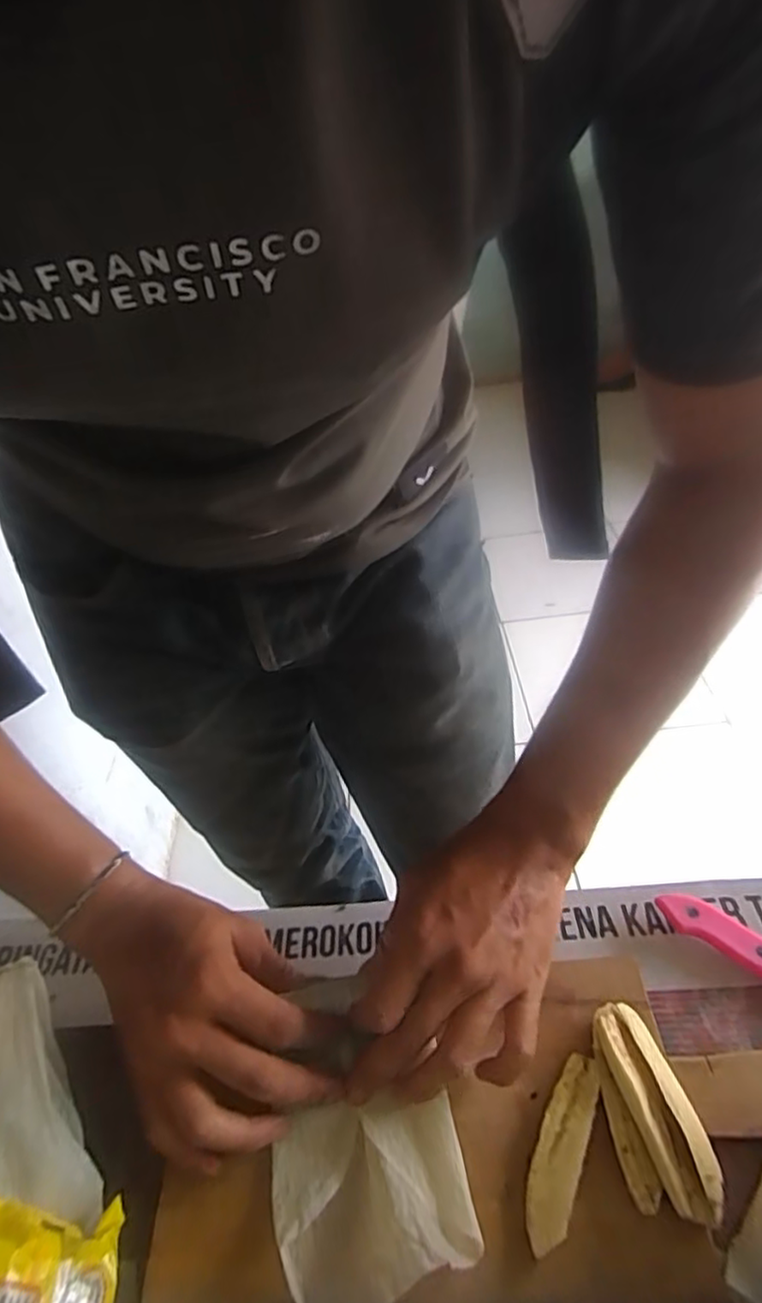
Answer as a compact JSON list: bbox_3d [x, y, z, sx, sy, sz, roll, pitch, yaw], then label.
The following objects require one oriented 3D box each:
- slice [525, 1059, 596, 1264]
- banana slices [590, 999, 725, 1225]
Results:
[{"bbox_3d":[0.086,0.234,0.307,0.020,0.004,0.080,15,47,23],"label":"slice"},{"bbox_3d":[0.132,0.216,0.311,0.028,0.011,0.089,-14,43,-7],"label":"banana slices"}]

